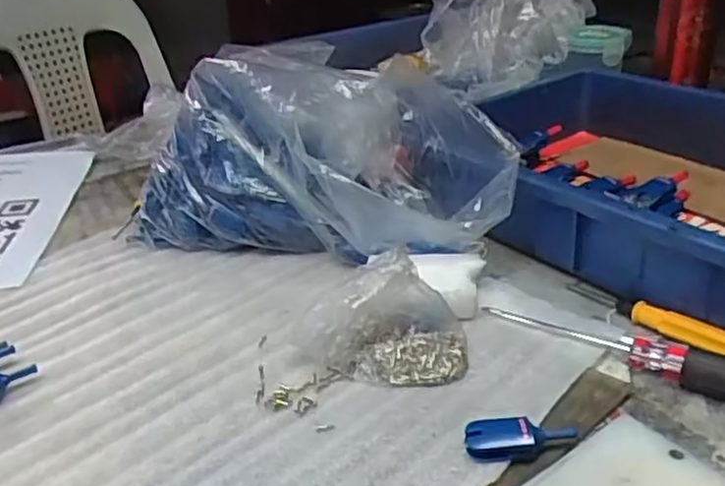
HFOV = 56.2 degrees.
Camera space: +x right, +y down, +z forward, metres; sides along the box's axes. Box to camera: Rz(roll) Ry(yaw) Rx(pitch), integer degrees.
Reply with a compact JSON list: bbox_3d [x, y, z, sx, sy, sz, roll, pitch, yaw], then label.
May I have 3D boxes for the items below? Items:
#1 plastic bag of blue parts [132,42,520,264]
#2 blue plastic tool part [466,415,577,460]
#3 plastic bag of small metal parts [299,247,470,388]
[{"bbox_3d":[-0.036,-0.063,0.555,0.316,0.129,0.130,8,30,22],"label":"plastic bag of blue parts"},{"bbox_3d":[0.085,0.103,0.362,0.060,0.011,0.019,-6,28,-3],"label":"blue plastic tool part"},{"bbox_3d":[0.011,0.048,0.417,0.104,0.061,0.045,-2,28,3],"label":"plastic bag of small metal parts"}]

